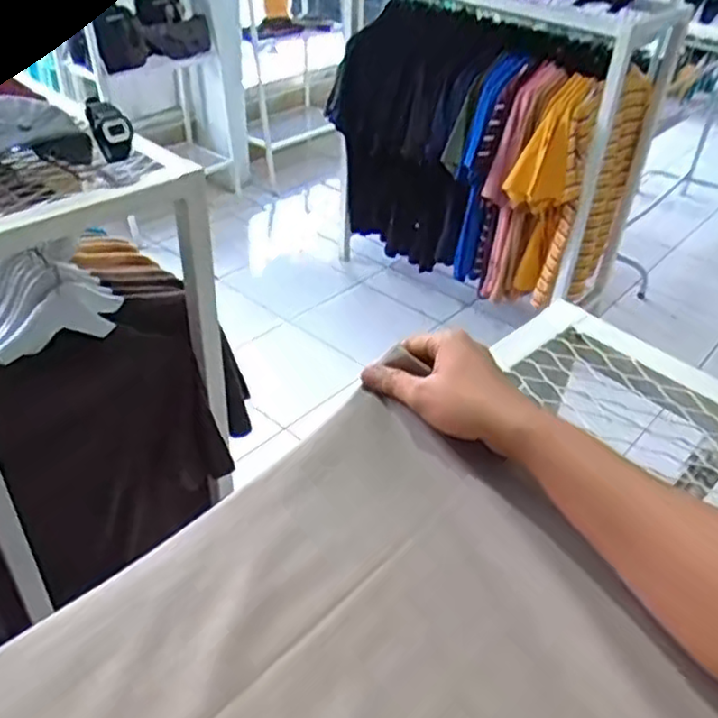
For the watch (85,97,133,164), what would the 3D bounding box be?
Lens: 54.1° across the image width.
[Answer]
[{"bbox_3d":[-0.306,-0.281,0.861,0.041,0.067,0.061,-15,42,-22],"label":"watch"}]

